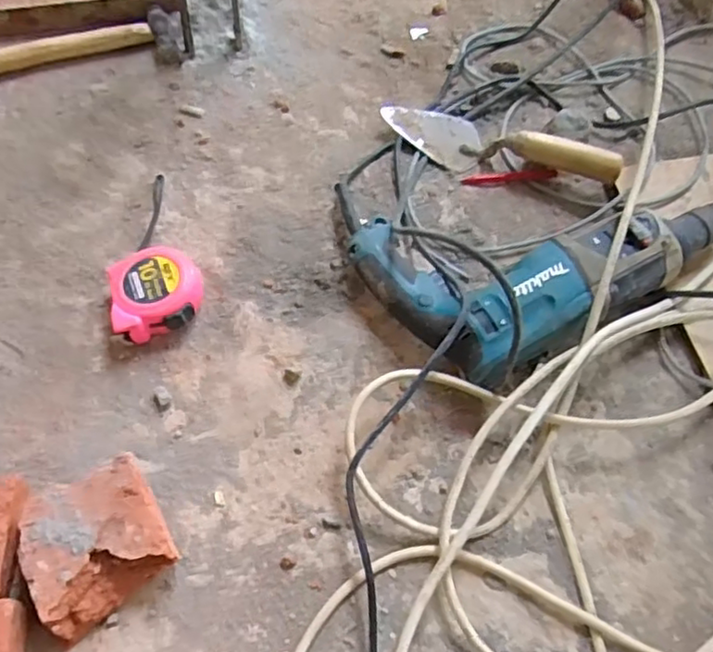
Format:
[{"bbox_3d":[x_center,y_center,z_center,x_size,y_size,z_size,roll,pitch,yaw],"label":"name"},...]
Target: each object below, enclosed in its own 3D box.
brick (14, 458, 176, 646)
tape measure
[{"bbox_3d":[-0.215,0.182,0.563,0.111,0.056,0.111,-27,71,-16],"label":"brick"},{"bbox_3d":[-0.200,-0.034,0.679,0.087,0.043,0.092,-11,64,-10],"label":"tape measure"}]

